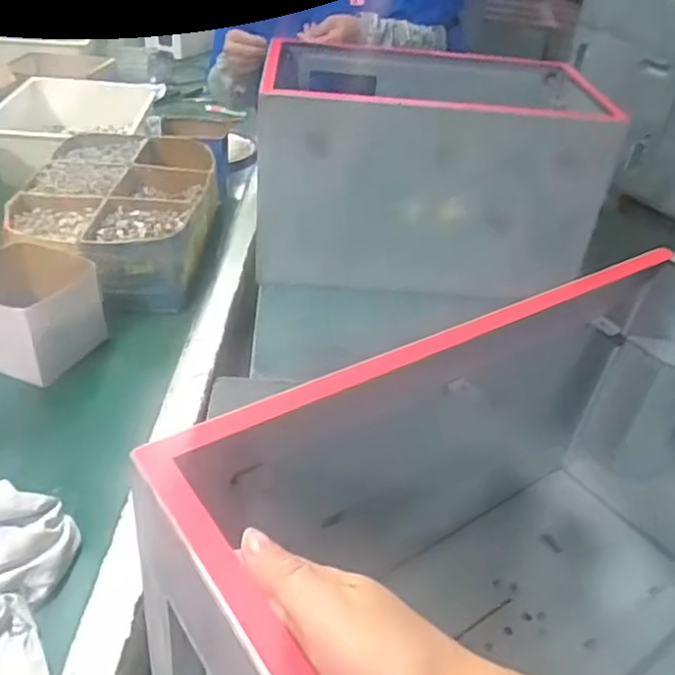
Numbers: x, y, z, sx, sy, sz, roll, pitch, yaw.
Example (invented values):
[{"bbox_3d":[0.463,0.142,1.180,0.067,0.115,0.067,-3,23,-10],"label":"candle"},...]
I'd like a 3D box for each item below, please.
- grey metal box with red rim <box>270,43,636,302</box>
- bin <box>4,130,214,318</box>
[{"bbox_3d":[0.144,-0.314,1.143,0.515,0.273,0.413,4,37,-4],"label":"grey metal box with red rim"},{"bbox_3d":[-0.352,-0.193,1.078,0.285,0.106,0.377,5,37,-3],"label":"bin"}]

